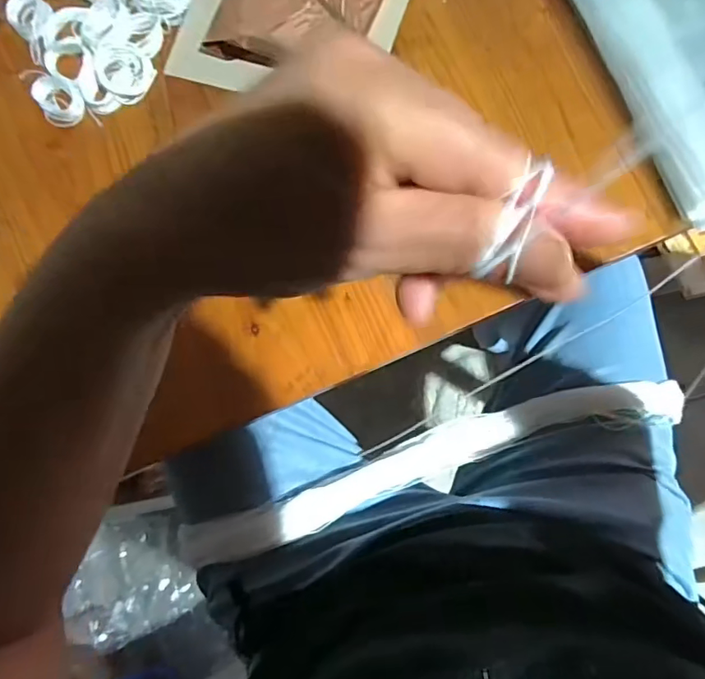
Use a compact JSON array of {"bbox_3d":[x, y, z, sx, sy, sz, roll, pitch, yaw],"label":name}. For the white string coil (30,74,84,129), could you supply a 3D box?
[{"bbox_3d":[-0.220,-0.181,0.380,0.031,0.007,0.046,-31,76,1],"label":"white string coil"}]

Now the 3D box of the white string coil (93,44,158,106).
[{"bbox_3d":[-0.171,-0.200,0.377,0.040,0.013,0.037,-2,79,8],"label":"white string coil"}]

